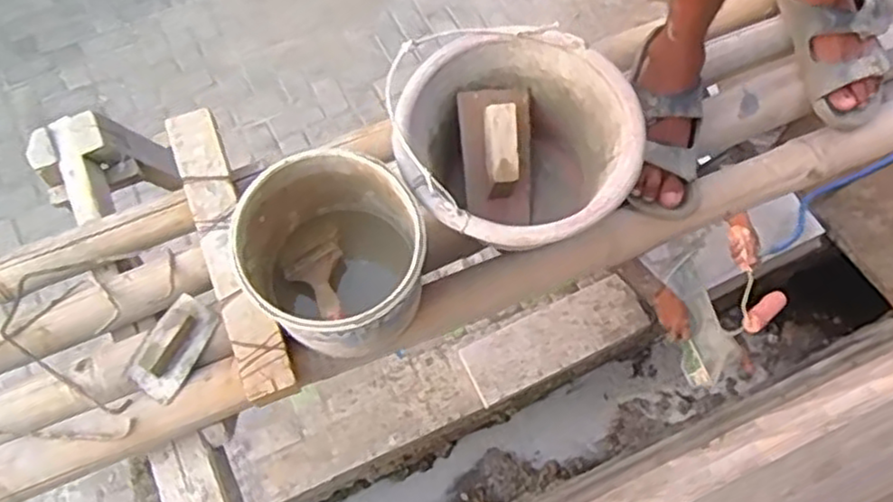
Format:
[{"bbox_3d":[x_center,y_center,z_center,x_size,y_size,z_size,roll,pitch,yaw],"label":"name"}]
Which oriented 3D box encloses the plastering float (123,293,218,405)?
[{"bbox_3d":[-0.317,0.108,0.821,0.060,0.031,0.119,28,71,9],"label":"plastering float"}]

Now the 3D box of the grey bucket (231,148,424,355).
[{"bbox_3d":[-0.116,0.020,0.788,0.178,0.234,0.183,1,69,-1],"label":"grey bucket"}]

